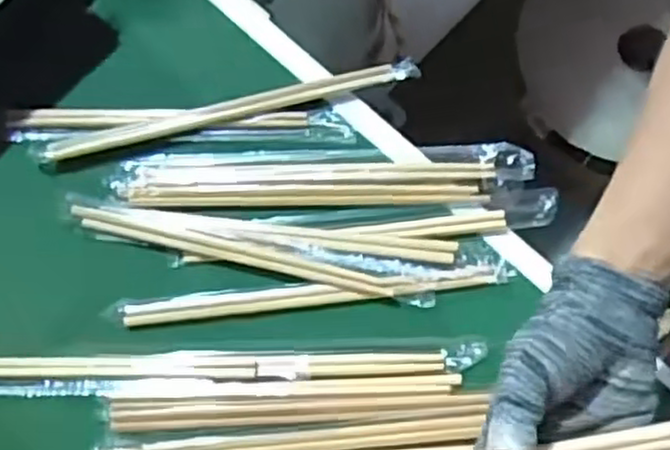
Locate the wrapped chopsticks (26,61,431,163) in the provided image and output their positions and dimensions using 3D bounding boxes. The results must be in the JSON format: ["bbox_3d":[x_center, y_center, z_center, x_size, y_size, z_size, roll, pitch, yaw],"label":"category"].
[{"bbox_3d":[-0.082,-0.089,0.567,0.289,0.010,0.017,-13,77,-1],"label":"wrapped chopsticks"}]

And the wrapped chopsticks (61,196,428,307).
[{"bbox_3d":[-0.064,0.021,0.541,0.268,0.009,0.019,13,77,5],"label":"wrapped chopsticks"}]

